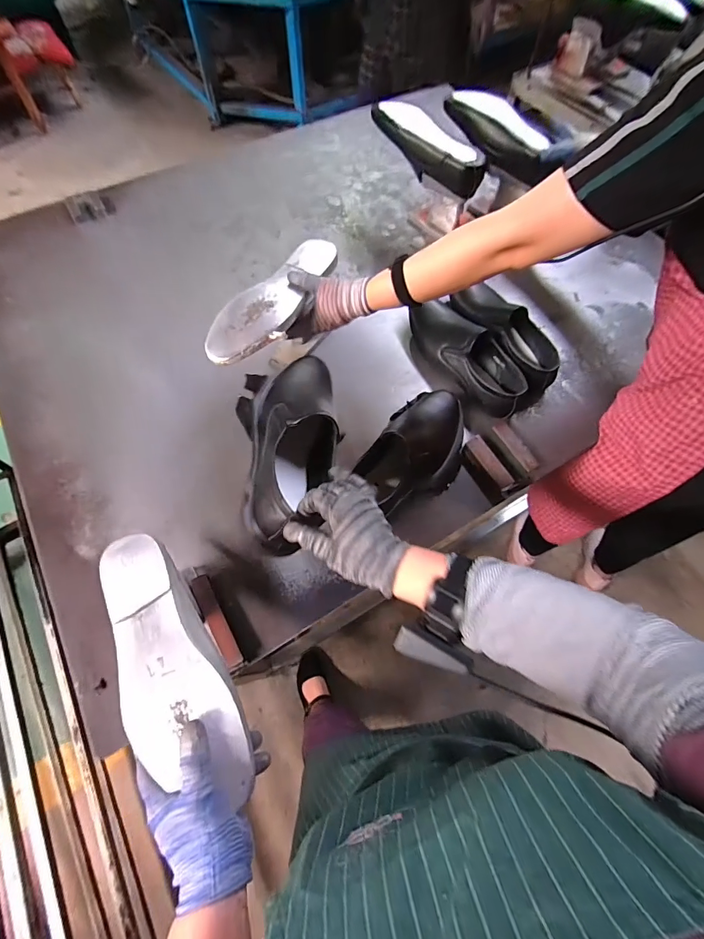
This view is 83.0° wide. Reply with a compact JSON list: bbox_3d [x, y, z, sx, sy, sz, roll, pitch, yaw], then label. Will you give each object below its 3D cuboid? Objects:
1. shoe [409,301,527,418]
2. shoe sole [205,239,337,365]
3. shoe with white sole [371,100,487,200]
[{"bbox_3d":[0.215,-0.227,0.759,0.102,0.089,0.291,-32,69,-16],"label":"shoe"},{"bbox_3d":[-0.115,-0.274,0.623,0.088,0.034,0.287,29,67,12],"label":"shoe sole"},{"bbox_3d":[0.154,-0.671,0.843,0.078,0.087,0.281,-39,71,-18],"label":"shoe with white sole"}]

